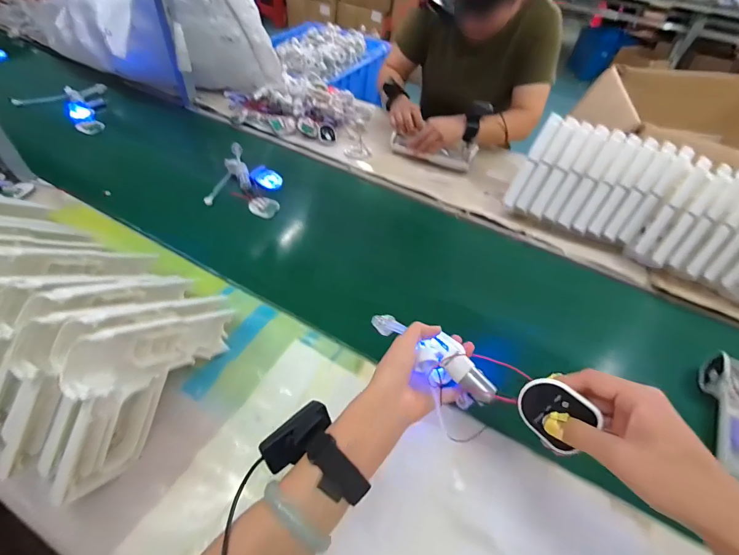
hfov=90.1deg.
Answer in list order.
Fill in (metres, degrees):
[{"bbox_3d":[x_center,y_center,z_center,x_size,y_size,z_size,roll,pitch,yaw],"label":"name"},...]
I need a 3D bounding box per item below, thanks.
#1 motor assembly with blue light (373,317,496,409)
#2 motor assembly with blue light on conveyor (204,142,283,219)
[{"bbox_3d":[0.068,0.081,0.409,0.049,0.037,0.157,-33,47,-30],"label":"motor assembly with blue light"},{"bbox_3d":[-0.258,-0.211,0.810,0.150,0.038,0.201,8,48,1],"label":"motor assembly with blue light on conveyor"}]

